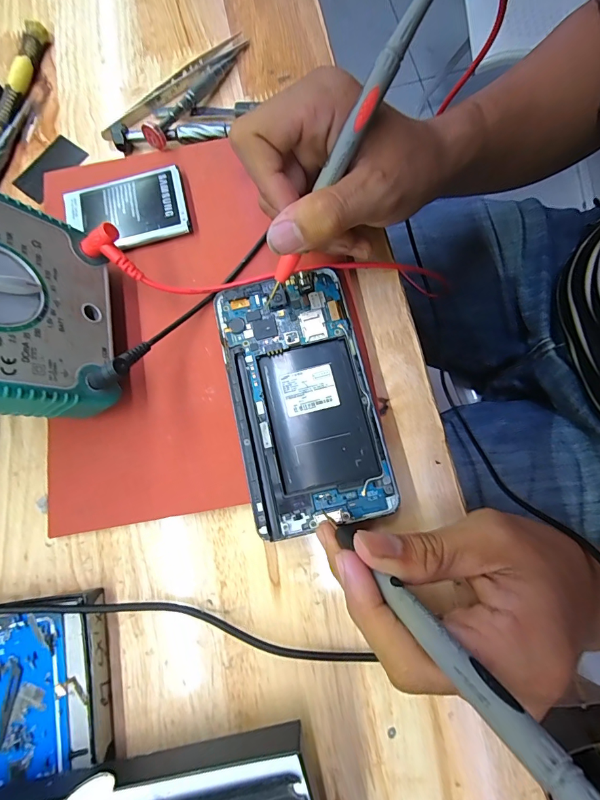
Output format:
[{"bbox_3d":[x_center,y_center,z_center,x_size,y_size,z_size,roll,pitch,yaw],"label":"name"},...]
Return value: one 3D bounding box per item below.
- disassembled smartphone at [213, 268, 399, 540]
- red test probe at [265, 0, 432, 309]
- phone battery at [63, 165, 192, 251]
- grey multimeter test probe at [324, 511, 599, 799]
[{"bbox_3d":[0.000,-0.003,0.219,0.077,0.007,0.145,-12,77,-2],"label":"disassembled smartphone"},{"bbox_3d":[0.017,-0.111,0.183,0.009,0.008,0.133,39,121,9],"label":"red test probe"},{"bbox_3d":[-0.113,-0.124,0.253,0.077,0.007,0.052,-16,76,0],"label":"phone battery"},{"bbox_3d":[0.045,0.079,0.135,0.011,0.140,0.016,-40,115,-8],"label":"grey multimeter test probe"}]

